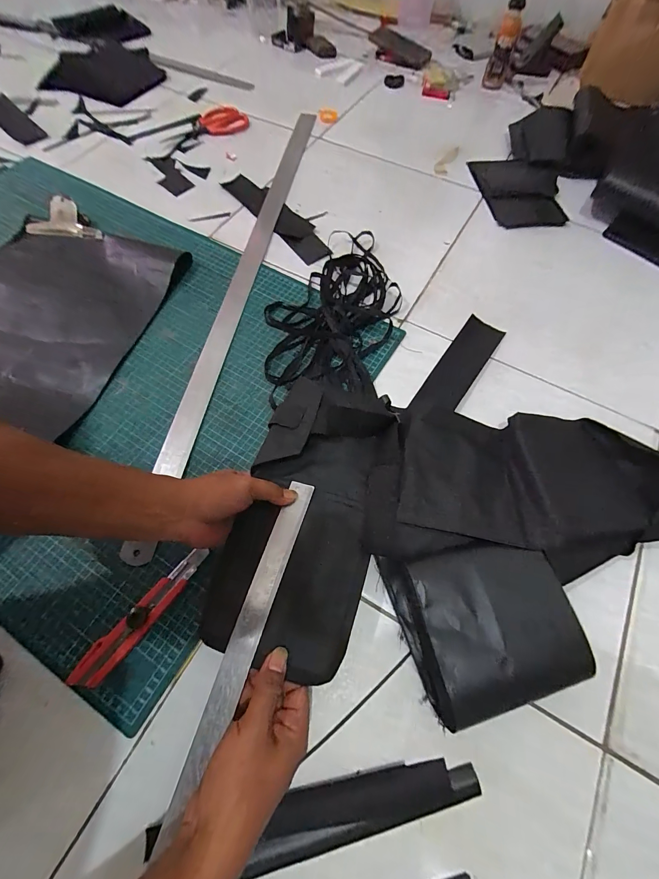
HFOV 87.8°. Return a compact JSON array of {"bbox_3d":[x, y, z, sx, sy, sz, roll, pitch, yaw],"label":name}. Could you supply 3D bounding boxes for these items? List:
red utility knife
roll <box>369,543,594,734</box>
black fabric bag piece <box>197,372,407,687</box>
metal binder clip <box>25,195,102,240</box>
[{"bbox_3d":[-0.200,0.188,0.368,0.030,0.012,0.162,36,70,15],"label":"red utility knife"},{"bbox_3d":[0.157,0.184,0.357,0.169,0.051,0.152,-16,66,-8],"label":"roll"},{"bbox_3d":[-0.012,0.077,0.382,0.166,0.028,0.306,13,66,5],"label":"black fabric bag piece"},{"bbox_3d":[-0.478,-0.395,0.611,0.140,0.042,0.052,5,65,2],"label":"metal binder clip"}]

